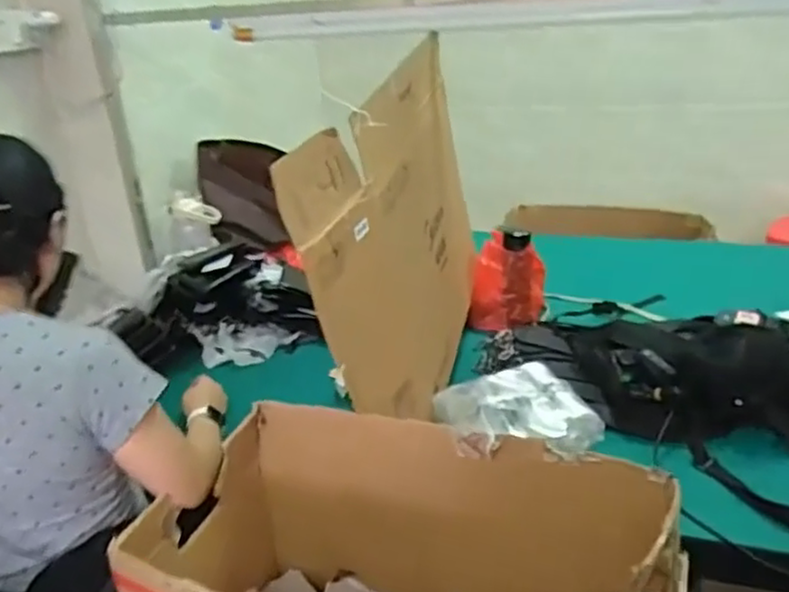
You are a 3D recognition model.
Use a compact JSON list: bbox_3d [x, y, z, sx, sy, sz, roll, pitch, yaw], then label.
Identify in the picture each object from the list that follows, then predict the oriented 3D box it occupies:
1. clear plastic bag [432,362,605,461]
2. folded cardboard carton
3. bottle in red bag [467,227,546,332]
[{"bbox_3d":[0.212,0.199,1.176,0.252,0.084,0.197,-11,20,-15],"label":"clear plastic bag"},{"bbox_3d":[0.040,-0.105,1.226,0.044,0.543,0.702,-1,31,23],"label":"folded cardboard carton"},{"bbox_3d":[0.253,-0.030,1.583,0.179,0.232,0.112,-2,20,10],"label":"bottle in red bag"}]

